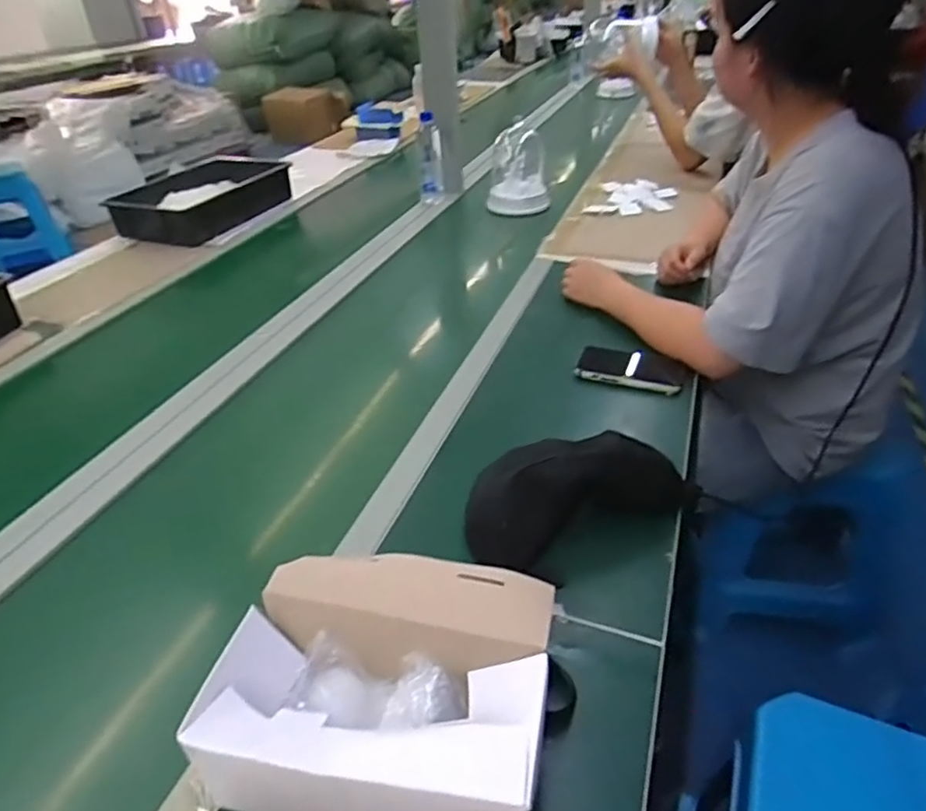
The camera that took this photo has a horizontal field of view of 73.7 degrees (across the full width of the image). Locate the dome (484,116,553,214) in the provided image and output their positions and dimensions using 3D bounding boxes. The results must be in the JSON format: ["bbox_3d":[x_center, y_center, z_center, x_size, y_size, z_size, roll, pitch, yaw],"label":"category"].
[{"bbox_3d":[0.137,-0.585,1.523,0.145,0.208,0.148,1,36,6],"label":"dome"}]

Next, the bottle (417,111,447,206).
[{"bbox_3d":[-0.078,-0.597,1.532,0.064,0.225,0.061,-5,36,-3],"label":"bottle"}]

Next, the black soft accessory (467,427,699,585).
[{"bbox_3d":[0.129,0.086,0.664,0.258,0.109,0.120,-23,40,-25],"label":"black soft accessory"}]

